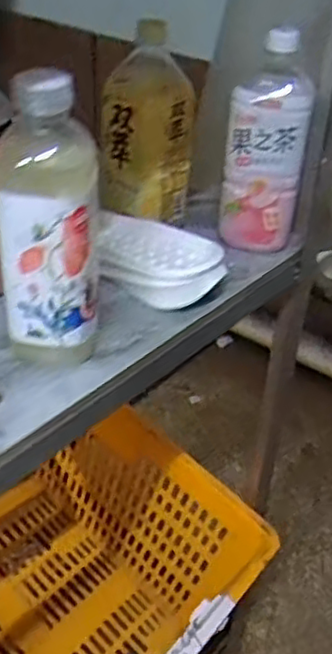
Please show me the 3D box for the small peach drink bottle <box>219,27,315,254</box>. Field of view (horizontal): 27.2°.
[{"bbox_3d":[0.103,-0.186,0.697,0.079,0.210,0.060,10,34,8],"label":"small peach drink bottle"}]

